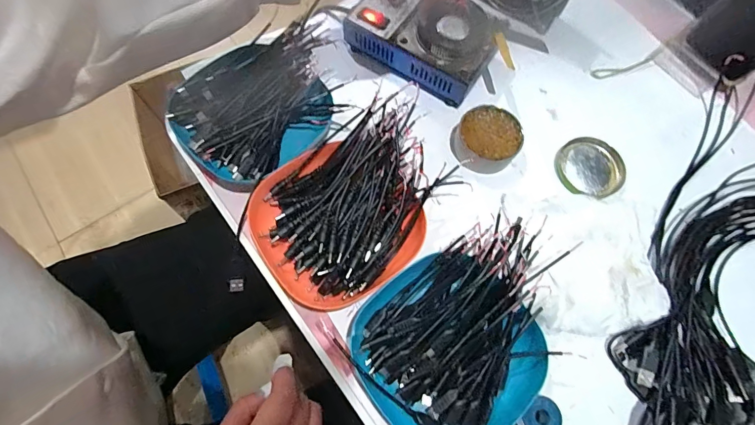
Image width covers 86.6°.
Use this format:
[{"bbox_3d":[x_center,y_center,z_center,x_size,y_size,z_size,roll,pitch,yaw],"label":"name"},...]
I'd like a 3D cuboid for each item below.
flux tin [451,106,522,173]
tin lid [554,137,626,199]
[{"bbox_3d":[0.109,-0.073,0.408,0.068,0.033,0.059,7,70,1],"label":"flux tin"},{"bbox_3d":[0.218,-0.046,0.410,0.068,0.005,0.065,0,70,-1],"label":"tin lid"}]

